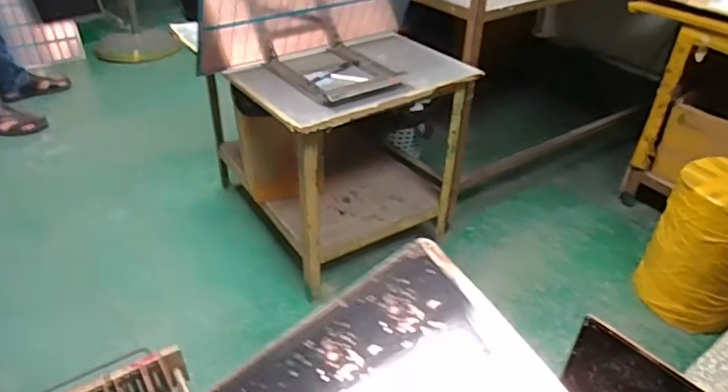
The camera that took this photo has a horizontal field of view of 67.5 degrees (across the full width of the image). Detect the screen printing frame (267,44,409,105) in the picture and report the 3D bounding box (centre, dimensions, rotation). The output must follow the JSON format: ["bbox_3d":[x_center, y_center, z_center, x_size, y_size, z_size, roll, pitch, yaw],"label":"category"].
[{"bbox_3d":[-0.061,-0.262,1.138,0.202,0.030,0.250,-24,42,-31],"label":"screen printing frame"}]

